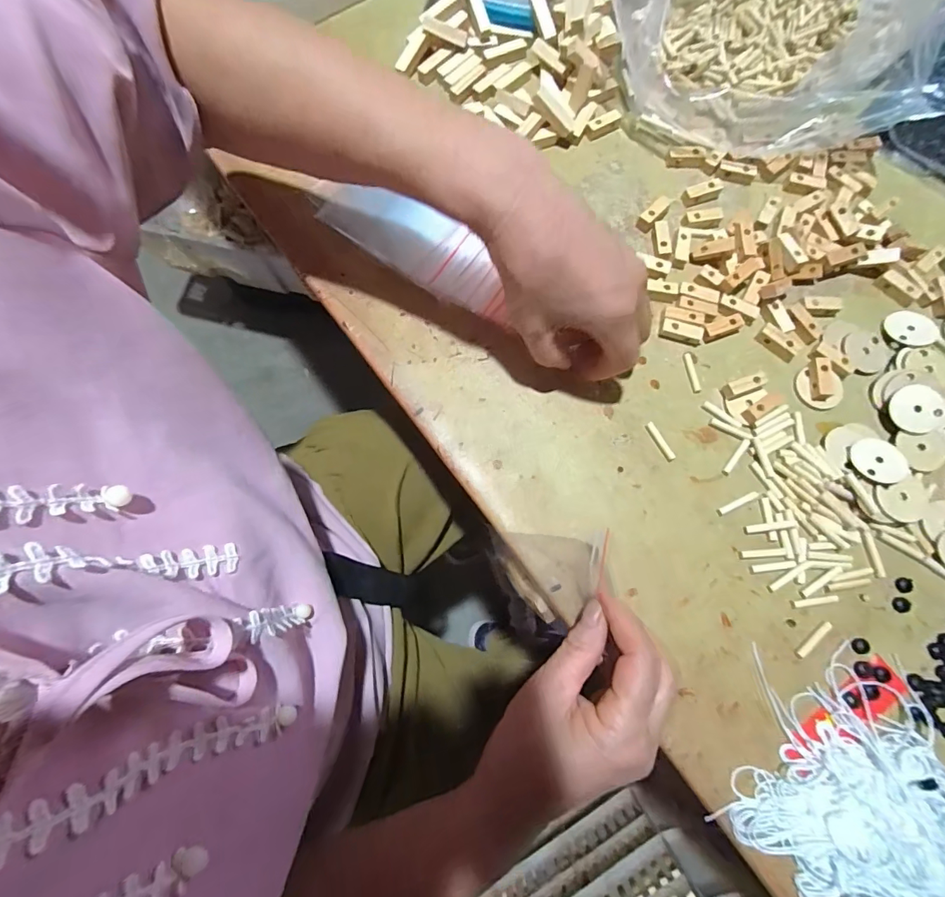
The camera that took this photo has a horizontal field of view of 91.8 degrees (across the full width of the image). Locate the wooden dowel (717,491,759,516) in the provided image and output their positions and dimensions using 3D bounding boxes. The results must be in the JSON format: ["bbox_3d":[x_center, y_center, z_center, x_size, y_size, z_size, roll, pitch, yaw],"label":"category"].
[{"bbox_3d":[0.185,0.039,0.319,0.031,0.004,0.006,-25,76,-9],"label":"wooden dowel"}]

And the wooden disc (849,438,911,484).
[{"bbox_3d":[0.279,0.008,0.314,0.032,0.004,0.032,-4,68,10],"label":"wooden disc"}]

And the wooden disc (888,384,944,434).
[{"bbox_3d":[0.318,-0.028,0.325,0.035,0.005,0.033,-1,88,16],"label":"wooden disc"}]

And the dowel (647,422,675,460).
[{"bbox_3d":[0.136,-0.006,0.330,0.005,0.004,0.030,-28,77,-10],"label":"dowel"}]

